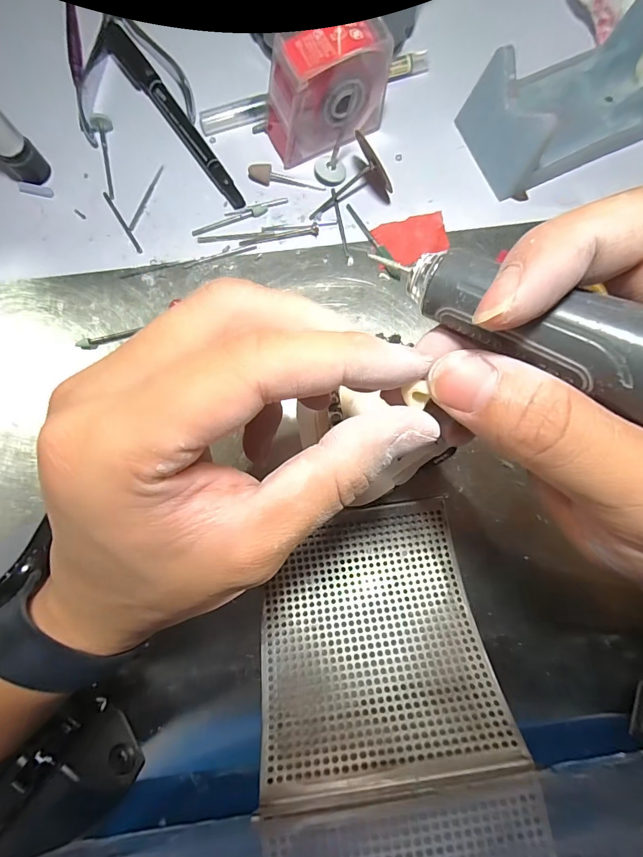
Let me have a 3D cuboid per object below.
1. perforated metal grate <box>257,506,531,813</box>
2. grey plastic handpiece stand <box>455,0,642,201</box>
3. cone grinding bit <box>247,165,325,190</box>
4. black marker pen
[{"bbox_3d":[0.021,0.090,0.180,0.096,0.014,0.108,-8,51,0],"label":"perforated metal grate"},{"bbox_3d":[0.140,-0.184,0.226,0.109,0.040,0.062,-23,84,-3],"label":"grey plastic handpiece stand"},{"bbox_3d":[-0.021,-0.147,0.236,0.044,0.006,0.009,11,83,1],"label":"cone grinding bit"},{"bbox_3d":[-0.088,-0.187,0.239,0.014,0.010,0.137,-36,85,-4],"label":"black marker pen"}]

